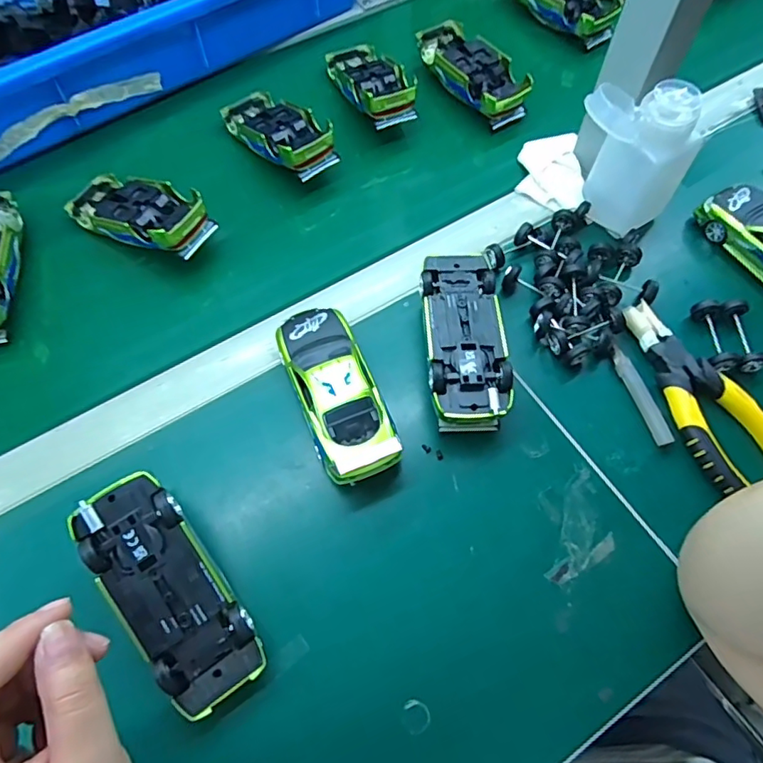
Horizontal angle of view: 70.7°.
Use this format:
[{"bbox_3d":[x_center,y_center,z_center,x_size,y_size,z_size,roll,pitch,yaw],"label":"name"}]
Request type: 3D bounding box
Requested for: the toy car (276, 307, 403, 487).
[{"bbox_3d":[-0.032,0.006,0.364,0.054,0.040,0.127,-21,66,-11],"label":"toy car"}]

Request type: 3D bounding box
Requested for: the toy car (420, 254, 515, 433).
[{"bbox_3d":[0.058,-0.029,0.382,0.056,0.036,0.129,-2,63,-2],"label":"toy car"}]

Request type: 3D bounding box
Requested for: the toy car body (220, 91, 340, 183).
[{"bbox_3d":[-0.095,-0.228,0.486,0.055,0.031,0.129,-38,60,-16],"label":"toy car body"}]

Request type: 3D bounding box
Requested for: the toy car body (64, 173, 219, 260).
[{"bbox_3d":[-0.200,-0.139,0.440,0.128,0.028,0.056,21,67,21],"label":"toy car body"}]

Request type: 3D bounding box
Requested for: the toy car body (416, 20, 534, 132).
[{"bbox_3d":[0.086,-0.304,0.523,0.055,0.032,0.135,-28,70,-13],"label":"toy car body"}]

